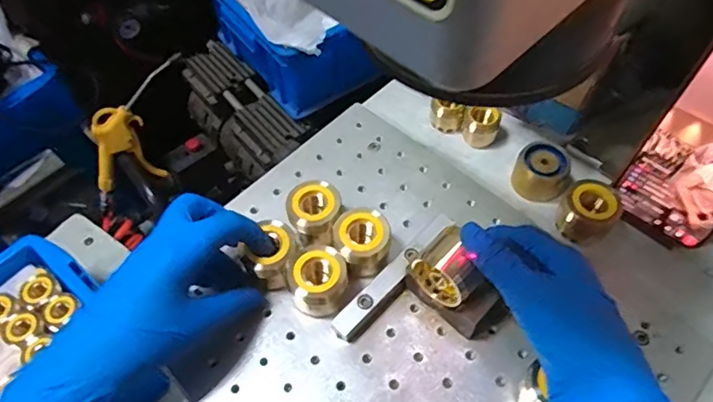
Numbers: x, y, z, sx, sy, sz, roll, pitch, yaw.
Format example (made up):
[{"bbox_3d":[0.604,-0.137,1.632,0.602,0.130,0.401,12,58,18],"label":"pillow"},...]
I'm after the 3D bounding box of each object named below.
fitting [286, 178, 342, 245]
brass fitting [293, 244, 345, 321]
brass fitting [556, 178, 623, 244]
[{"bbox_3d":[-0.033,0.011,0.397,0.041,0.050,0.036,15,59,11],"label":"fitting"},{"bbox_3d":[-0.026,0.057,0.367,0.037,0.040,0.035,-1,57,1],"label":"brass fitting"},{"bbox_3d":[0.175,0.007,0.396,0.030,0.037,0.037,-28,61,-15],"label":"brass fitting"}]

